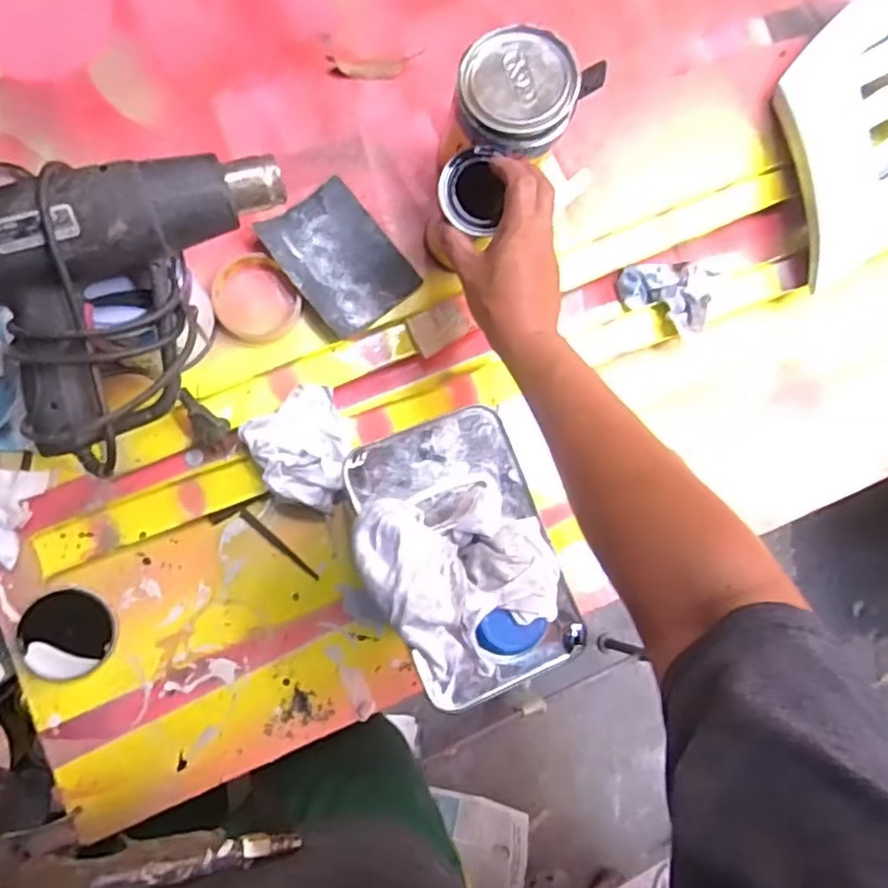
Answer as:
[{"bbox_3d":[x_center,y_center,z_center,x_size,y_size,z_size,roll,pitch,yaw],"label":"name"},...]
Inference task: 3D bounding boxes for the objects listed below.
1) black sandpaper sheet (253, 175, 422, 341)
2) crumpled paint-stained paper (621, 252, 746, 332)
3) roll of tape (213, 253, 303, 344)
[{"bbox_3d":[-0.102,-0.184,0.636,0.104,0.024,0.136,-40,90,-9],"label":"black sandpaper sheet"},{"bbox_3d":[0.258,-0.158,0.679,0.137,0.023,0.079,-9,85,-8],"label":"crumpled paint-stained paper"},{"bbox_3d":[-0.182,-0.139,0.620,0.076,0.024,0.087,-35,90,-9],"label":"roll of tape"}]

